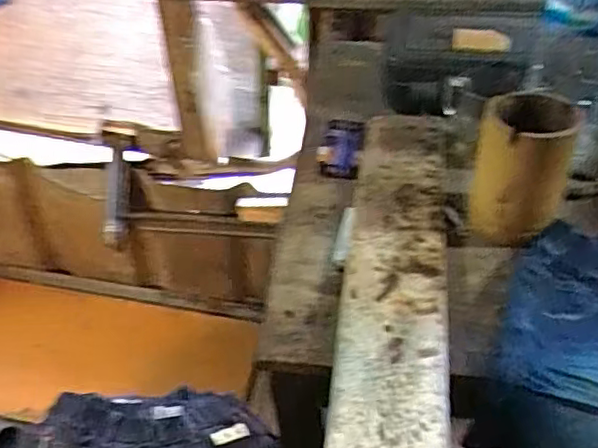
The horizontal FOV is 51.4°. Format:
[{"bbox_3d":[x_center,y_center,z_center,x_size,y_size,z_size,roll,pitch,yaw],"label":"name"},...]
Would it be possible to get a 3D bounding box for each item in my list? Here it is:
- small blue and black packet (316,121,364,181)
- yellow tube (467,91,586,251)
[{"bbox_3d":[0.052,-0.098,0.785,0.054,0.019,0.106,5,45,8],"label":"small blue and black packet"},{"bbox_3d":[0.230,-0.064,0.640,0.092,0.154,0.081,17,48,19],"label":"yellow tube"}]

